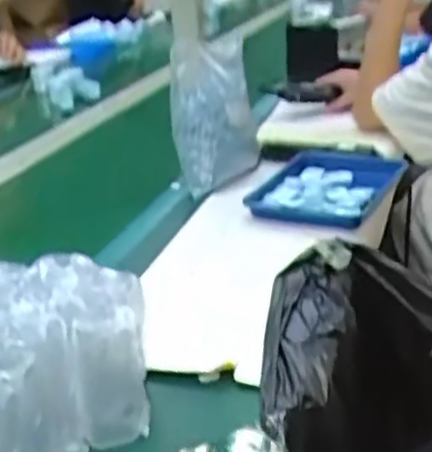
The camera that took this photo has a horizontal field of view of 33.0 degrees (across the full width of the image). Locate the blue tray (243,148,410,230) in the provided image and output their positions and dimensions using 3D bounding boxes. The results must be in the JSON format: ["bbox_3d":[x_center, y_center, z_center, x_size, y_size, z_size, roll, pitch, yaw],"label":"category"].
[{"bbox_3d":[0.146,-0.054,0.981,0.168,0.035,0.248,10,25,25],"label":"blue tray"}]

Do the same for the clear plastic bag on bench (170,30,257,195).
[{"bbox_3d":[-0.002,-0.163,1.047,0.119,0.186,0.117,-5,23,1],"label":"clear plastic bag on bench"}]

